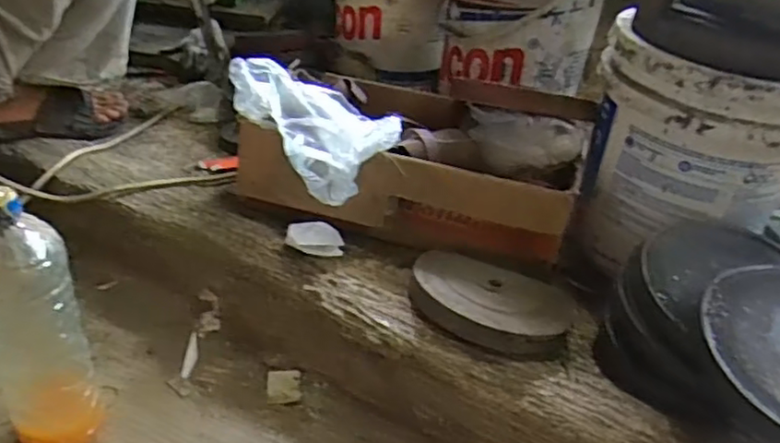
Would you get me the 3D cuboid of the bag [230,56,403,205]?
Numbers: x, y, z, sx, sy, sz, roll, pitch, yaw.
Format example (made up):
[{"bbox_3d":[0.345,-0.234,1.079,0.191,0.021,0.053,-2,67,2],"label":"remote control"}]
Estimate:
[{"bbox_3d":[-0.116,-0.139,0.855,0.219,0.112,0.182,22,37,20],"label":"bag"}]

